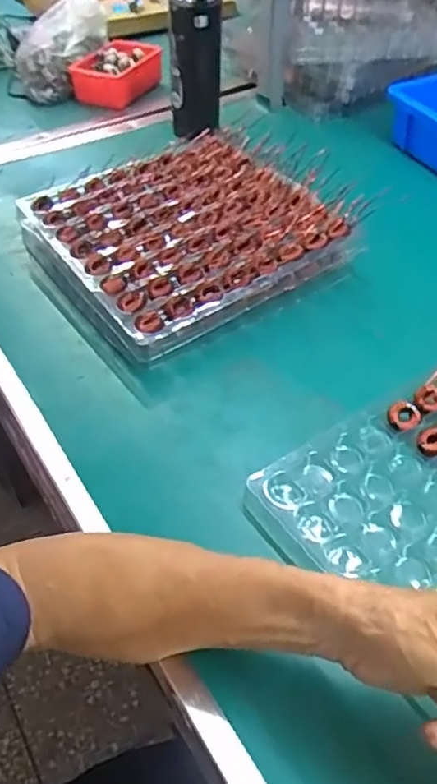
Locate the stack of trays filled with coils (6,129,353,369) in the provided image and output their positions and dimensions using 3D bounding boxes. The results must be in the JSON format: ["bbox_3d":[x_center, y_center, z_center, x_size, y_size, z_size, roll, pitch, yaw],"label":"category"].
[{"bbox_3d":[-0.041,-0.176,0.682,0.288,0.065,0.284,-27,52,-22],"label":"stack of trays filled with coils"}]

